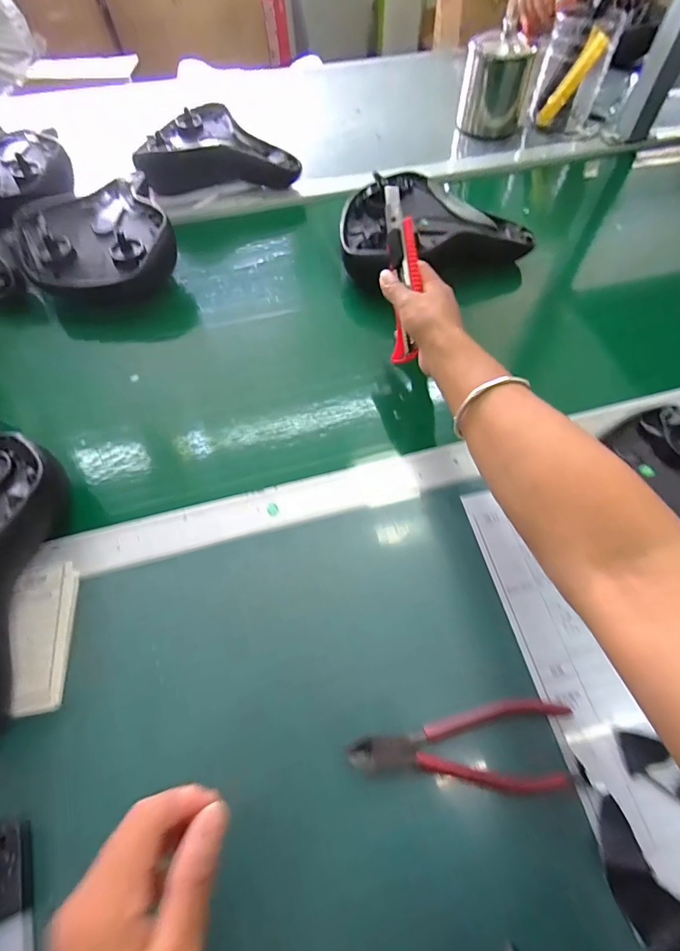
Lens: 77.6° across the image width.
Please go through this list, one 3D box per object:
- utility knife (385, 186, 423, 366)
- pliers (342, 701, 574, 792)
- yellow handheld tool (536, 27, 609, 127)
[{"bbox_3d":[0.063,-0.199,0.424,0.026,0.023,0.163,-5,101,-2],"label":"utility knife"},{"bbox_3d":[0.085,0.184,0.286,0.153,0.021,0.051,-3,60,-1],"label":"pliers"},{"bbox_3d":[0.394,-0.672,0.723,0.022,0.129,0.024,14,58,-20],"label":"yellow handheld tool"}]

